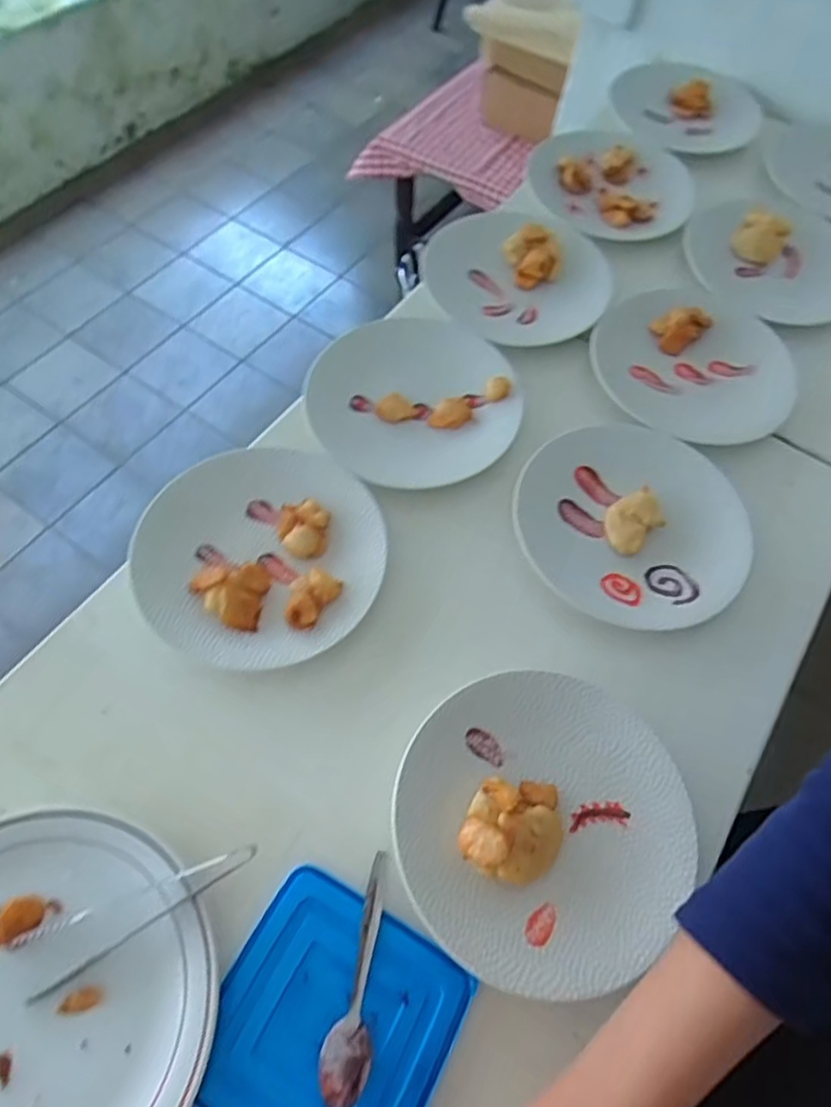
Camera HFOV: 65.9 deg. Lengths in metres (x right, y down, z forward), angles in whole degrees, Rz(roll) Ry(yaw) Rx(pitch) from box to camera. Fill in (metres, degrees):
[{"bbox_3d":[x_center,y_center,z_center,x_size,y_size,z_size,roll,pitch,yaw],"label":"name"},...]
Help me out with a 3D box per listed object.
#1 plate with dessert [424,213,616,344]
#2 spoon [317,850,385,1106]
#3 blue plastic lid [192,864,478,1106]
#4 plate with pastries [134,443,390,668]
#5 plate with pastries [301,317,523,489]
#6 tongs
[{"bbox_3d":[0.113,-0.305,0.691,0.194,0.034,0.180,2,63,-3],"label":"plate with dessert"},{"bbox_3d":[-0.031,0.260,0.396,0.028,0.008,0.132,14,63,3],"label":"spoon"},{"bbox_3d":[-0.051,0.285,0.386,0.136,0.008,0.134,28,65,10],"label":"blue plastic lid"},{"bbox_3d":[-0.128,-0.003,0.526,0.199,0.027,0.186,19,64,6],"label":"plate with pastries"},{"bbox_3d":[-0.007,-0.151,0.611,0.197,0.031,0.186,2,63,-3],"label":"plate with pastries"},{"bbox_3d":[-0.170,0.220,0.395,0.149,0.022,0.035,-22,67,-14],"label":"tongs"}]

